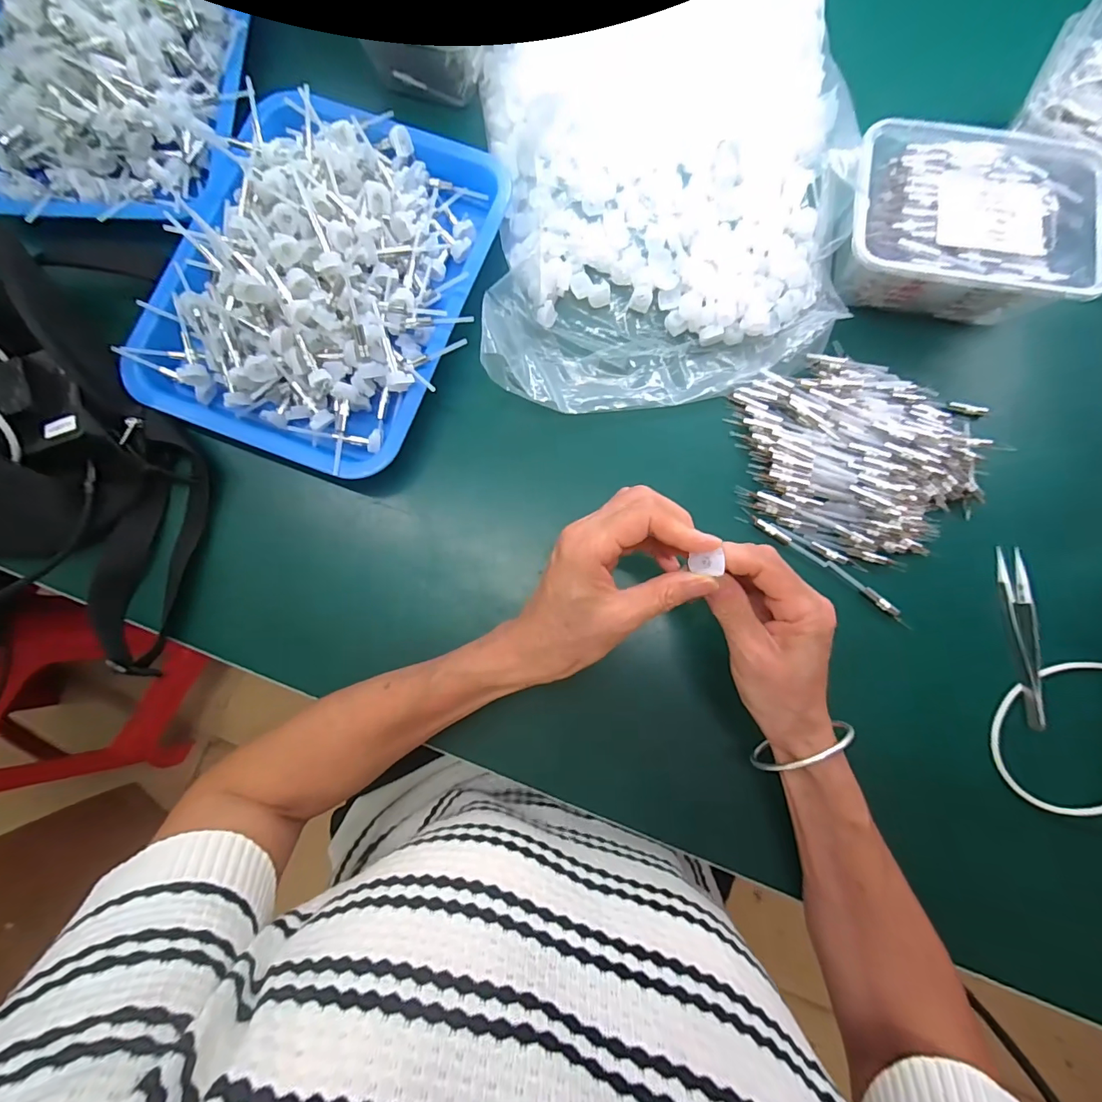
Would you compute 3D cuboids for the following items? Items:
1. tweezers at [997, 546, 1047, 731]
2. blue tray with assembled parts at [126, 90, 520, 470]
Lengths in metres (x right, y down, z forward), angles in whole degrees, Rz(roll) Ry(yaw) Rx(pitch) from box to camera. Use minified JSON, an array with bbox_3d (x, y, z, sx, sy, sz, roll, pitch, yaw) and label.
[{"bbox_3d":[0.334,0.060,0.338,0.018,0.016,0.123,1,83,1],"label":"tweezers"},{"bbox_3d":[-0.173,-0.213,0.355,0.220,0.060,0.286,21,84,3],"label":"blue tray with assembled parts"}]

